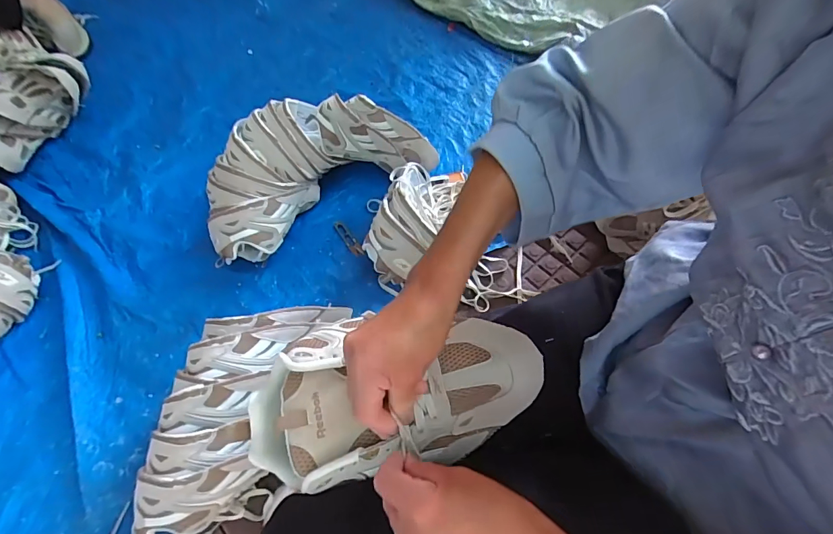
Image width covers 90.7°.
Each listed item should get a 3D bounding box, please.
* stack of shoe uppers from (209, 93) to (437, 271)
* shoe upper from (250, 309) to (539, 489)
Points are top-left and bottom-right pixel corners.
[{"bbox_3d":[-0.215,-0.212,0.851,0.478,0.181,0.225,-30,63,-12],"label":"stack of shoe uppers"},{"bbox_3d":[-0.021,0.100,0.356,0.245,0.065,0.136,-10,61,-2],"label":"shoe upper"}]

